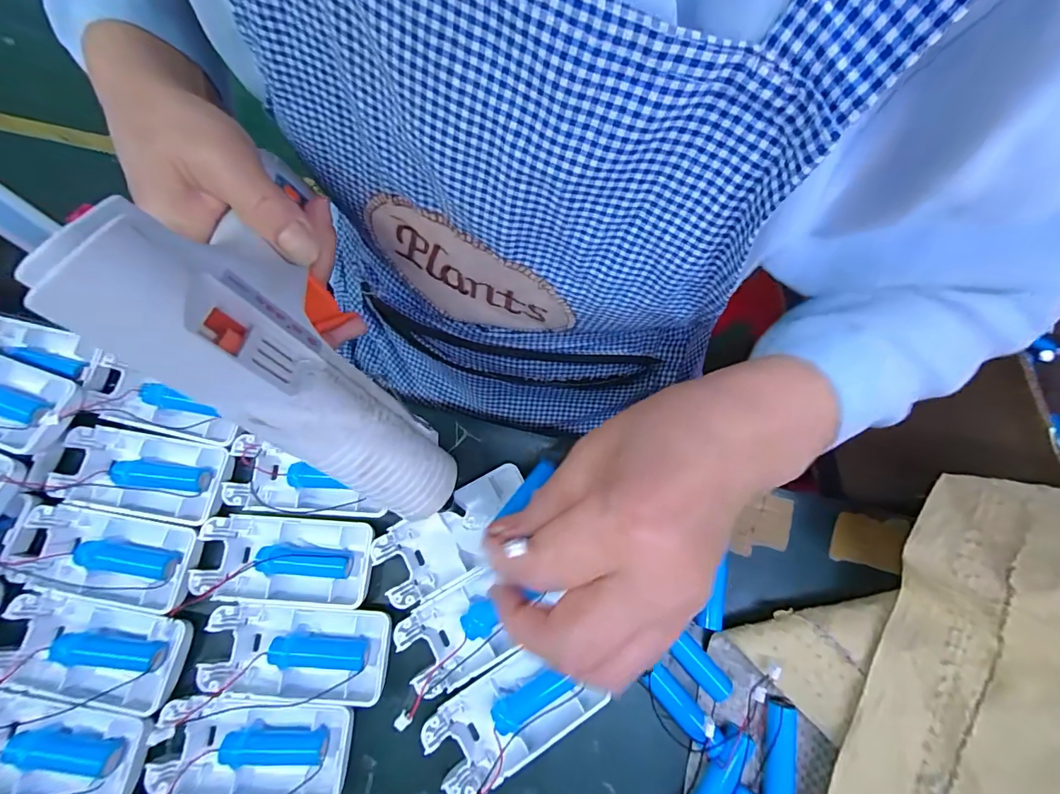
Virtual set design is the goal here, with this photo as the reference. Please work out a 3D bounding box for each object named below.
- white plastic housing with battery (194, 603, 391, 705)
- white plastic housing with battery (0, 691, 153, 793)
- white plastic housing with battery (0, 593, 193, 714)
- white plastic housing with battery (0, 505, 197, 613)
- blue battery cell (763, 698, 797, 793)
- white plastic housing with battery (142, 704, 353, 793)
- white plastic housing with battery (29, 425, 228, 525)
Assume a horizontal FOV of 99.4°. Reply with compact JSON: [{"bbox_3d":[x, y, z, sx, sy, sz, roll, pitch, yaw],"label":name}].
[{"bbox_3d":[-0.121,0.135,0.238,0.091,0.015,0.045,4,76,0],"label":"white plastic housing with battery"},{"bbox_3d":[-0.238,0.180,0.222,0.092,0.024,0.050,9,76,1],"label":"white plastic housing with battery"},{"bbox_3d":[-0.230,0.135,0.237,0.097,0.024,0.049,8,76,1],"label":"white plastic housing with battery"},{"bbox_3d":[-0.233,0.088,0.247,0.096,0.015,0.042,9,76,1],"label":"white plastic housing with battery"},{"bbox_3d":[0.128,0.184,0.230,0.013,0.012,0.051,10,76,1],"label":"blue battery cell"},{"bbox_3d":[-0.139,0.180,0.224,0.097,0.018,0.041,-4,76,-2],"label":"white plastic housing with battery"},{"bbox_3d":[-0.226,0.045,0.260,0.099,0.018,0.044,10,76,1],"label":"white plastic housing with battery"}]

